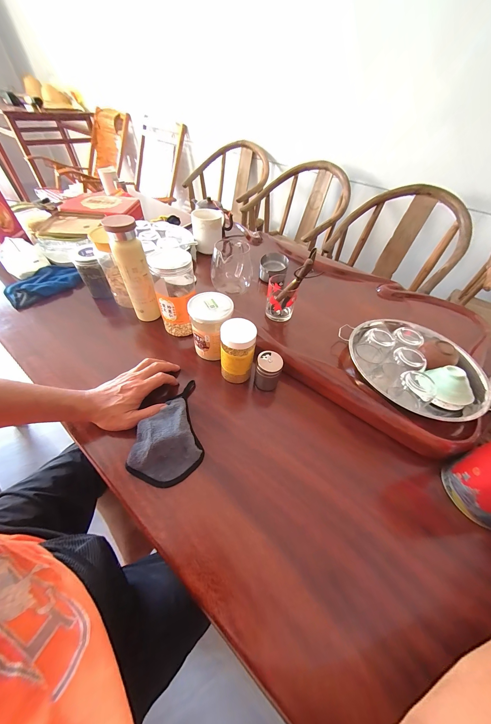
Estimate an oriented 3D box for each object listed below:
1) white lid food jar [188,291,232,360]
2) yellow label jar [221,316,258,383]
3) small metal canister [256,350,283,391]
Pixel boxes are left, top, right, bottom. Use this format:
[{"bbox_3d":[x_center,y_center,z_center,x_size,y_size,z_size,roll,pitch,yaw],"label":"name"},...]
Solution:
[{"bbox_3d":[-0.068,-0.063,0.458,0.076,0.126,0.071,3,51,-3],"label":"white lid food jar"},{"bbox_3d":[-0.015,-0.015,0.426,0.058,0.128,0.053,3,51,-3],"label":"yellow label jar"},{"bbox_3d":[0.040,0.021,0.436,0.051,0.074,0.040,17,52,8],"label":"small metal canister"}]

